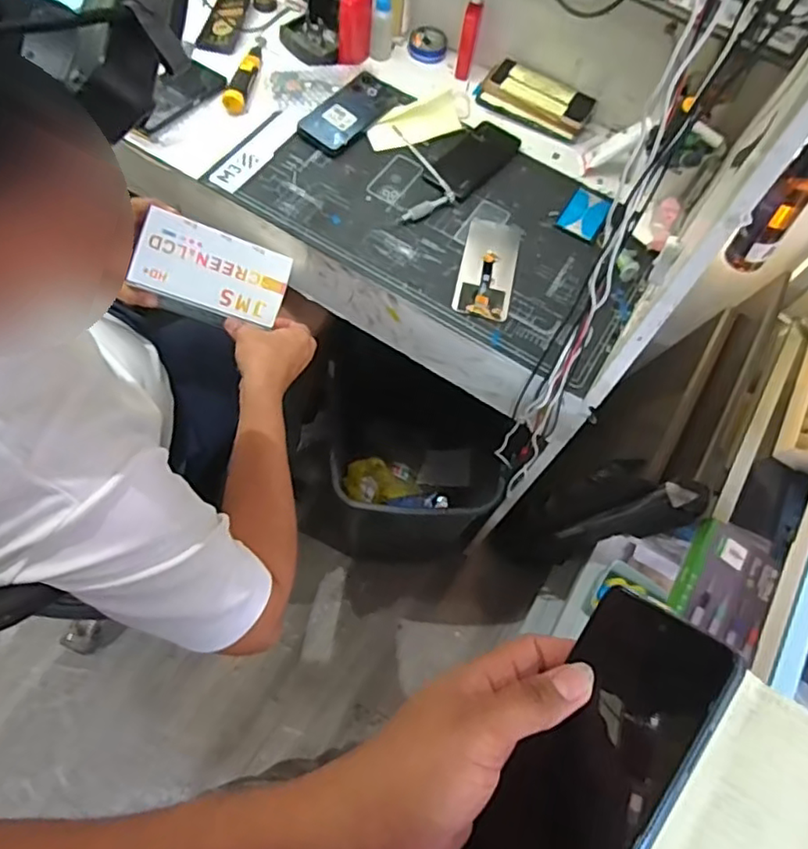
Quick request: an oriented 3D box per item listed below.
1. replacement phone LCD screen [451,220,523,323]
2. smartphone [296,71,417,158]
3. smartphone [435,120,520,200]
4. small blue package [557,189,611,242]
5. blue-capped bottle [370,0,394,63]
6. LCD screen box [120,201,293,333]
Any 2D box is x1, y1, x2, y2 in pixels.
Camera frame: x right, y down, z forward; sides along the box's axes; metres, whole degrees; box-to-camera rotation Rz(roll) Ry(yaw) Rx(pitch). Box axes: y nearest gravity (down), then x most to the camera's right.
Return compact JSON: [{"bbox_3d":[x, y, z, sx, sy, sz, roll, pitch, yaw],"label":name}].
[{"bbox_3d":[0.115,-0.219,0.791,0.073,0.059,0.156,14,64,1],"label":"replacement phone LCD screen"},{"bbox_3d":[-0.072,-0.463,0.899,0.082,0.014,0.170,41,72,0],"label":"smartphone"},{"bbox_3d":[0.105,-0.392,0.887,0.072,0.011,0.159,38,67,12],"label":"smartphone"},{"bbox_3d":[0.259,-0.302,0.865,0.054,0.012,0.083,28,65,7],"label":"small blue package"},{"bbox_3d":[-0.033,-0.615,0.924,0.030,0.094,0.036,9,64,-2],"label":"blue-capped bottle"},{"bbox_3d":[-0.235,-0.182,0.754,0.166,0.029,0.108,17,94,-17],"label":"LCD screen box"}]

